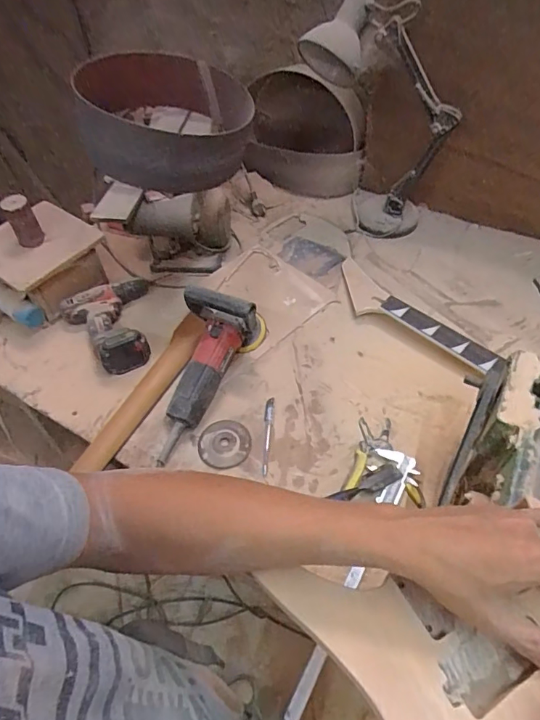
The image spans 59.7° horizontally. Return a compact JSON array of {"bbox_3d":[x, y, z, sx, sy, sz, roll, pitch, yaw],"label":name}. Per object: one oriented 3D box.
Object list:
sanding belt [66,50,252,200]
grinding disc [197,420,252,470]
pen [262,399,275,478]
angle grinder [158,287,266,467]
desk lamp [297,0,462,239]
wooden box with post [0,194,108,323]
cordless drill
[{"bbox_3d":[-0.199,-0.467,0.871,0.297,0.117,0.422,-14,54,-7],"label":"sanding belt"},{"bbox_3d":[-0.076,0.139,0.799,0.086,0.014,0.083,-2,54,2],"label":"grinding disc"},{"bbox_3d":[-0.005,0.130,0.809,0.016,0.015,0.139,3,54,6],"label":"pen"},{"bbox_3d":[-0.092,-0.020,0.822,0.121,0.157,0.266,7,54,9],"label":"angle grinder"},{"bbox_3d":[0.226,-0.480,0.981,0.292,0.429,0.154,25,59,20],"label":"desk lamp"},{"bbox_3d":[-0.456,-0.215,0.948,0.177,0.203,0.195,29,61,23],"label":"wooden box with post"},{"bbox_3d":[-0.315,-0.074,0.926,0.173,0.066,0.221,-17,54,-9],"label":"cordless drill"}]

